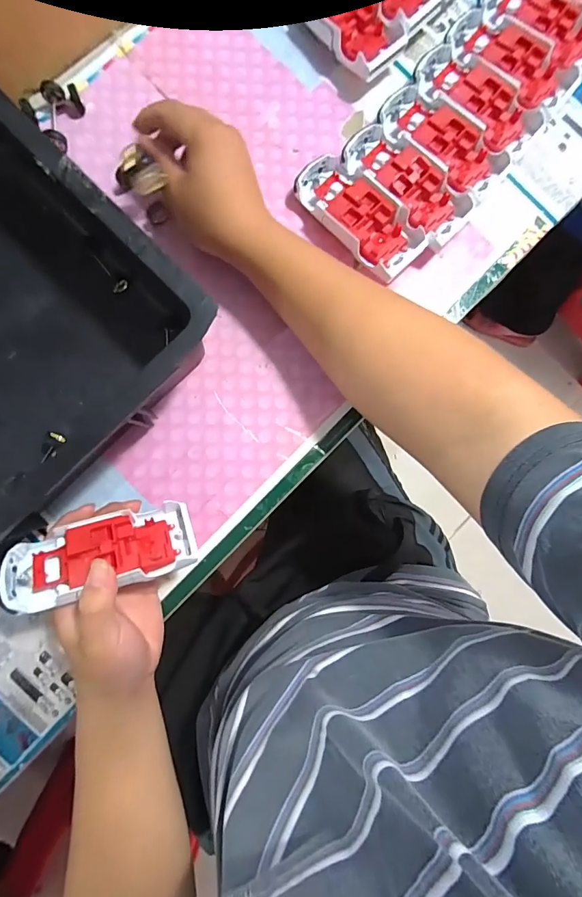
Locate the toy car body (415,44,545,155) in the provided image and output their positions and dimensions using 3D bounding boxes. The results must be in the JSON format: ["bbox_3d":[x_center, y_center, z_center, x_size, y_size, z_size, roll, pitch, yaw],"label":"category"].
[{"bbox_3d":[0.175,-0.332,0.385,0.125,0.029,0.051,44,85,2],"label":"toy car body"}]

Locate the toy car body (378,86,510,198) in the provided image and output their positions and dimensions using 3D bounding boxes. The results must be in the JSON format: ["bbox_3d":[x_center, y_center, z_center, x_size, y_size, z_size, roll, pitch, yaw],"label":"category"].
[{"bbox_3d":[0.140,-0.290,0.379,0.054,0.029,0.125,-44,87,-5],"label":"toy car body"}]

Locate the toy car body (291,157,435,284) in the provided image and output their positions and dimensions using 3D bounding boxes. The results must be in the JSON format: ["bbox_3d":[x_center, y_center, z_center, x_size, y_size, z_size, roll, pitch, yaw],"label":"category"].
[{"bbox_3d":[0.060,-0.215,0.374,0.053,0.031,0.131,-42,87,-5],"label":"toy car body"}]

